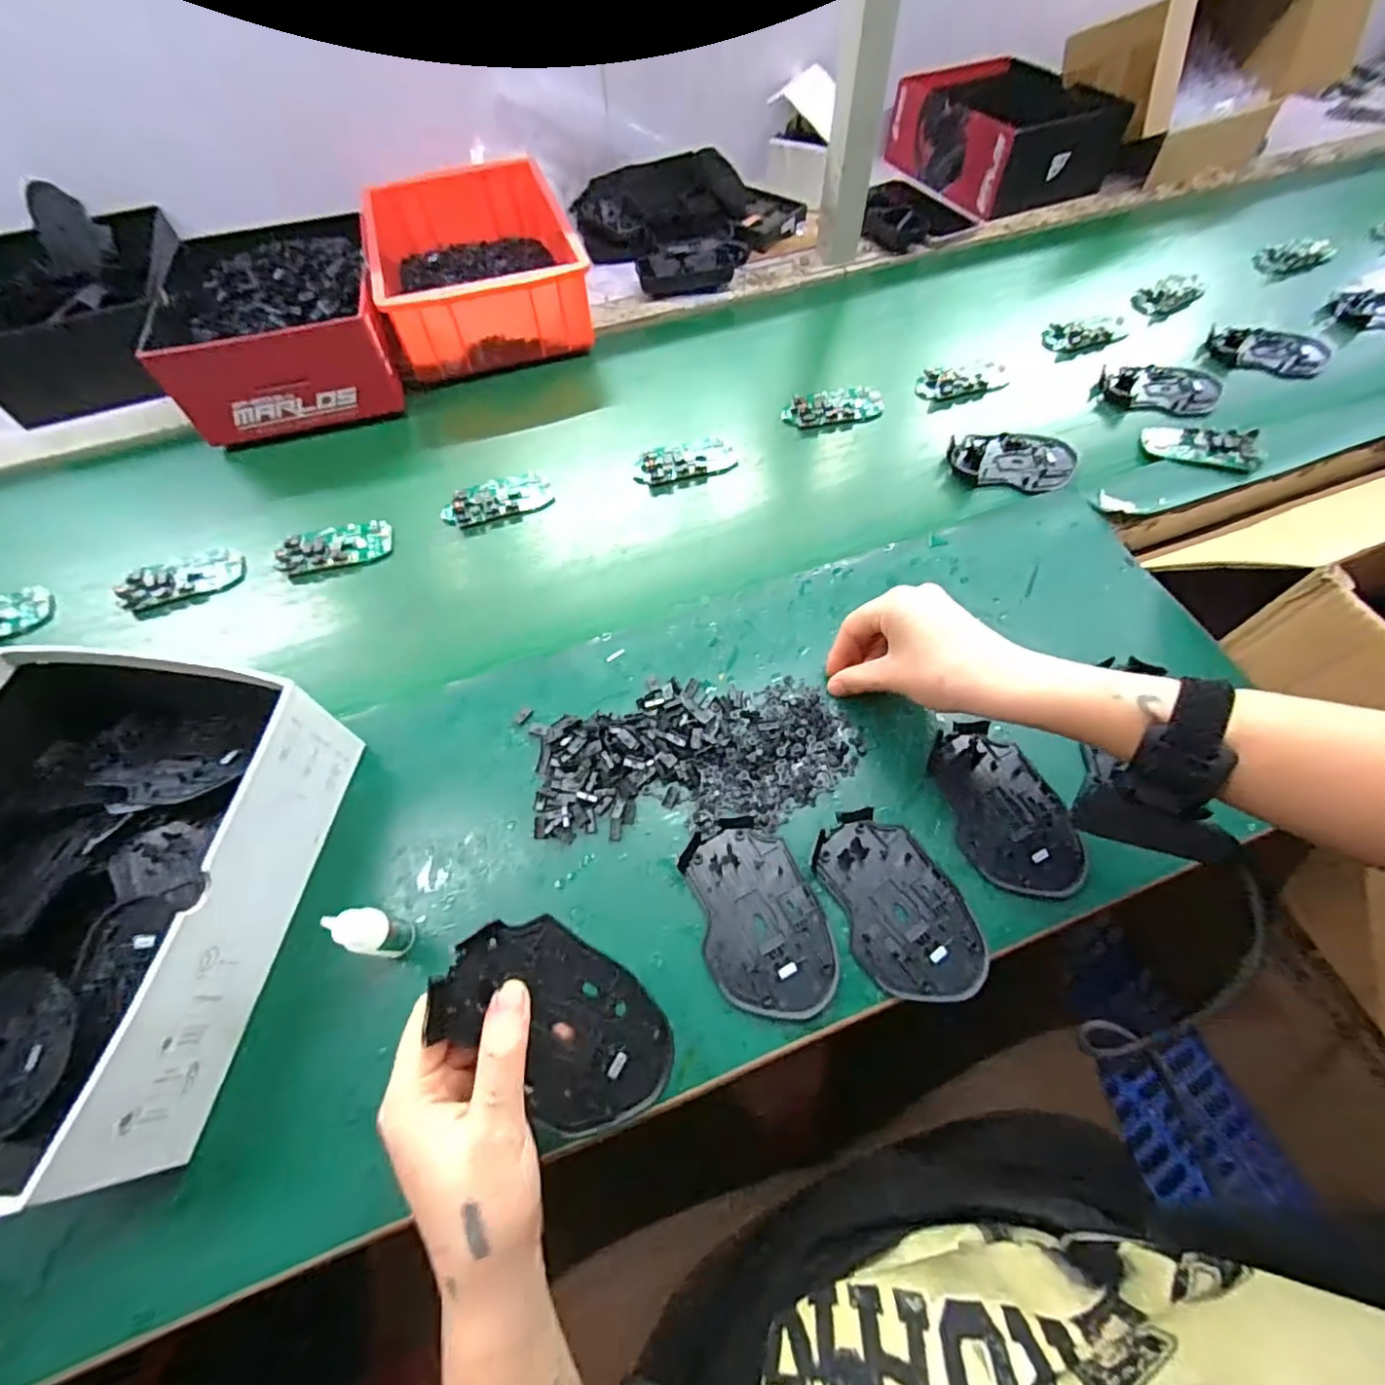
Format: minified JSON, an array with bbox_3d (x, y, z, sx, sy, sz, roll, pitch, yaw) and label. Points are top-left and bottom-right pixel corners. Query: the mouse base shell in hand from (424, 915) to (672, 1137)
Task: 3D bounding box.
[{"bbox_3d":[-0.064,0.156,0.284,0.112,0.014,0.068,41,69,-2],"label":"mouse base shell in hand"}]

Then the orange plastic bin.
[{"bbox_3d":[-0.242,-0.476,0.666,0.202,0.089,0.289,-19,62,-9],"label":"orange plastic bin"}]

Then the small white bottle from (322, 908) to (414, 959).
[{"bbox_3d":[-0.175,0.132,0.330,0.017,0.066,0.022,18,63,11],"label":"small white bottle"}]

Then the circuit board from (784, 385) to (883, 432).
[{"bbox_3d":[0.139,-0.282,0.596,0.098,0.017,0.042,-9,61,-4],"label":"circuit board"}]

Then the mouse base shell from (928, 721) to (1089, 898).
[{"bbox_3d":[0.204,0.072,0.389,0.072,0.010,0.114,-10,61,-4],"label":"mouse base shell"}]

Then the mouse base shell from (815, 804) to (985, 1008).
[{"bbox_3d":[0.125,0.126,0.362,0.071,0.012,0.112,-22,63,-11],"label":"mouse base shell"}]

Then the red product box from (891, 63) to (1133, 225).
[{"bbox_3d":[0.408,-0.742,0.795,0.202,0.088,0.234,-19,61,-9],"label":"red product box"}]

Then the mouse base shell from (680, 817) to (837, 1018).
[{"bbox_3d":[0.040,0.133,0.359,0.070,0.007,0.112,-18,62,-8],"label":"mouse base shell"}]

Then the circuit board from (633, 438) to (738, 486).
[{"bbox_3d":[-0.006,-0.218,0.564,0.093,0.016,0.044,-15,62,-7],"label":"circuit board"}]

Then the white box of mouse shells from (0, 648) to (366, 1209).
[{"bbox_3d":[-0.334,0.107,0.334,0.197,0.095,0.245,8,62,6],"label":"white box of mouse shells"}]

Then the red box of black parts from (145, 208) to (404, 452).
[{"bbox_3d":[-0.407,-0.367,0.603,0.197,0.089,0.219,-16,62,-8],"label":"red box of black parts"}]

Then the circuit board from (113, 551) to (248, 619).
[{"bbox_3d":[-0.426,-0.096,0.500,0.089,0.013,0.048,-26,64,-12],"label":"circuit board"}]

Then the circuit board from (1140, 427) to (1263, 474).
[{"bbox_3d":[0.465,-0.225,0.546,0.088,0.014,0.045,20,63,12],"label":"circuit board"}]

